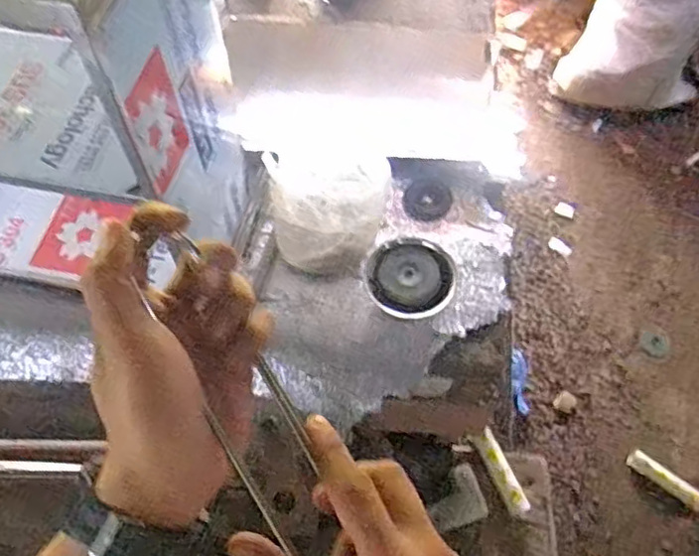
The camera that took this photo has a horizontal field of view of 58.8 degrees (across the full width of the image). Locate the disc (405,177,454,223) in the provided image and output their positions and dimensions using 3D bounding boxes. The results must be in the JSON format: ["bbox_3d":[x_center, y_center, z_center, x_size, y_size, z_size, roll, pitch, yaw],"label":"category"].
[{"bbox_3d":[0.147,-0.147,1.171,0.087,0.004,0.084,0,79,1],"label":"disc"}]

